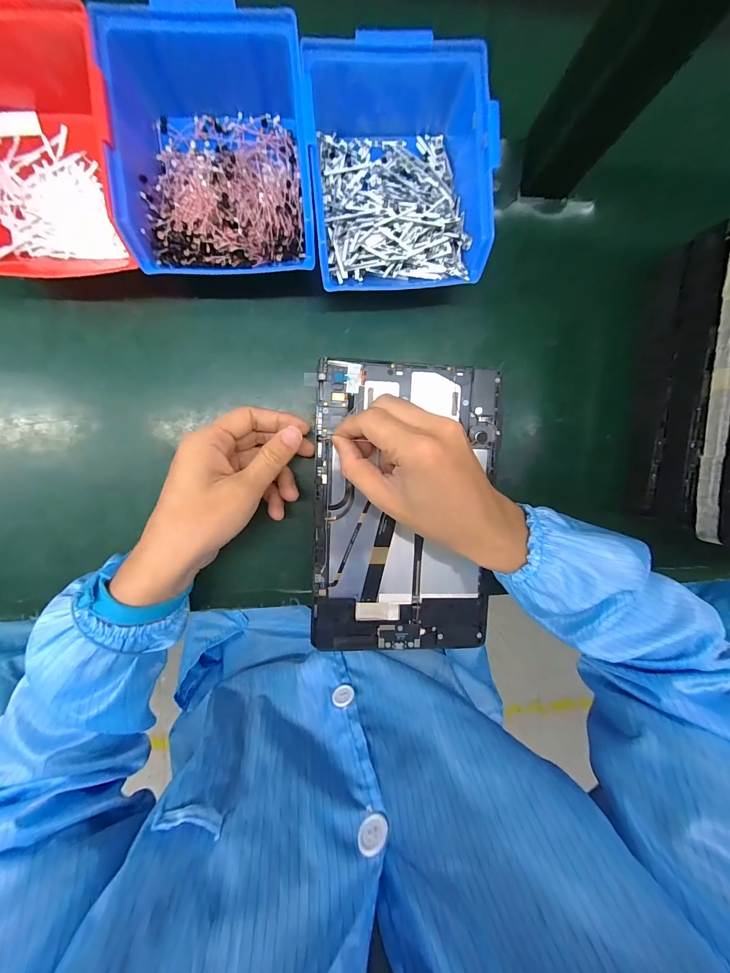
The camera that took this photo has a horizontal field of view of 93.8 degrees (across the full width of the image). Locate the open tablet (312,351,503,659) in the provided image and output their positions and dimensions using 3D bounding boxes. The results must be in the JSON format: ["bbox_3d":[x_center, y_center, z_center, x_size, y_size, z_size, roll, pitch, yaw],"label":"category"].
[{"bbox_3d":[0.033,0.020,0.288,0.149,0.007,0.239,2,95,-5],"label":"open tablet"}]

